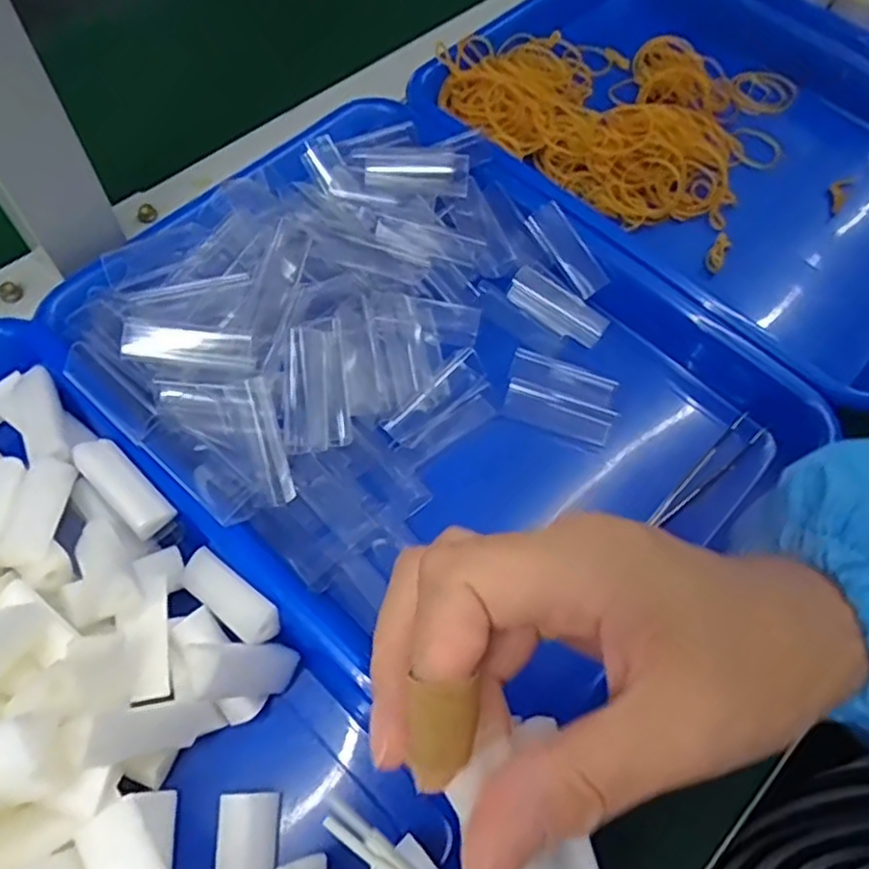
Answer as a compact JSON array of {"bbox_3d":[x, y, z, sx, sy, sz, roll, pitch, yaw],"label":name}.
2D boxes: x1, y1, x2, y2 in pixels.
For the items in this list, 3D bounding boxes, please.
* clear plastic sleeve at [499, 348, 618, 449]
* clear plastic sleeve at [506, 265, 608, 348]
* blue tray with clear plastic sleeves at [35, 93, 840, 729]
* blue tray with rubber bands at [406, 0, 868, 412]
[{"bbox_3d":[0.064,-0.019,0.349,0.056,0.007,0.038,22,74,-1],"label":"clear plastic sleeve"},{"bbox_3d":[0.064,-0.067,0.361,0.054,0.009,0.019,35,66,14],"label":"clear plastic sleeve"},{"bbox_3d":[-0.001,-0.028,0.339,0.299,0.065,0.238,41,68,16],"label":"blue tray with clear plastic sleeves"},{"bbox_3d":[0.160,-0.188,0.448,0.378,0.058,0.250,40,68,16],"label":"blue tray with rubber bands"}]

